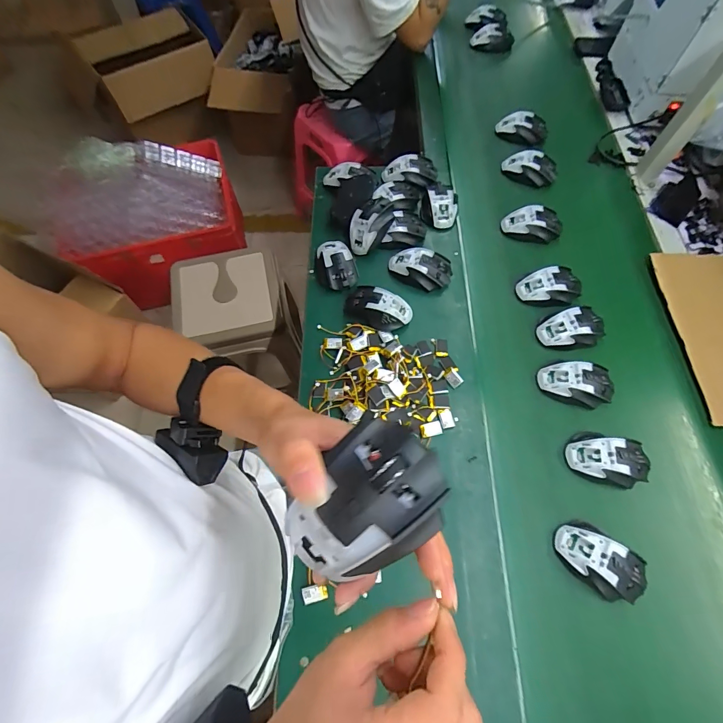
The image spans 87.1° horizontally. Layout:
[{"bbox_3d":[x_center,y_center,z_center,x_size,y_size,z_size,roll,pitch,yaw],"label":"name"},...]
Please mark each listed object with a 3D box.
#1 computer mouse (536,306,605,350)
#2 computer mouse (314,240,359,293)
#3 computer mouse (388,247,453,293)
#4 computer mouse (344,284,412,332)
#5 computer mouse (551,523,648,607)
[{"bbox_3d":[0.370,-0.059,0.670,0.114,0.040,0.073,-9,67,-4],"label":"computer mouse"},{"bbox_3d":[-0.051,-0.185,0.728,0.071,0.031,0.104,-15,65,-10],"label":"computer mouse"},{"bbox_3d":[0.110,-0.176,0.717,0.116,0.039,0.069,17,64,6],"label":"computer mouse"},{"bbox_3d":[0.029,-0.095,0.680,0.114,0.035,0.070,26,65,10],"label":"computer mouse"},{"bbox_3d":[0.324,0.269,0.512,0.113,0.031,0.064,33,70,15],"label":"computer mouse"}]

